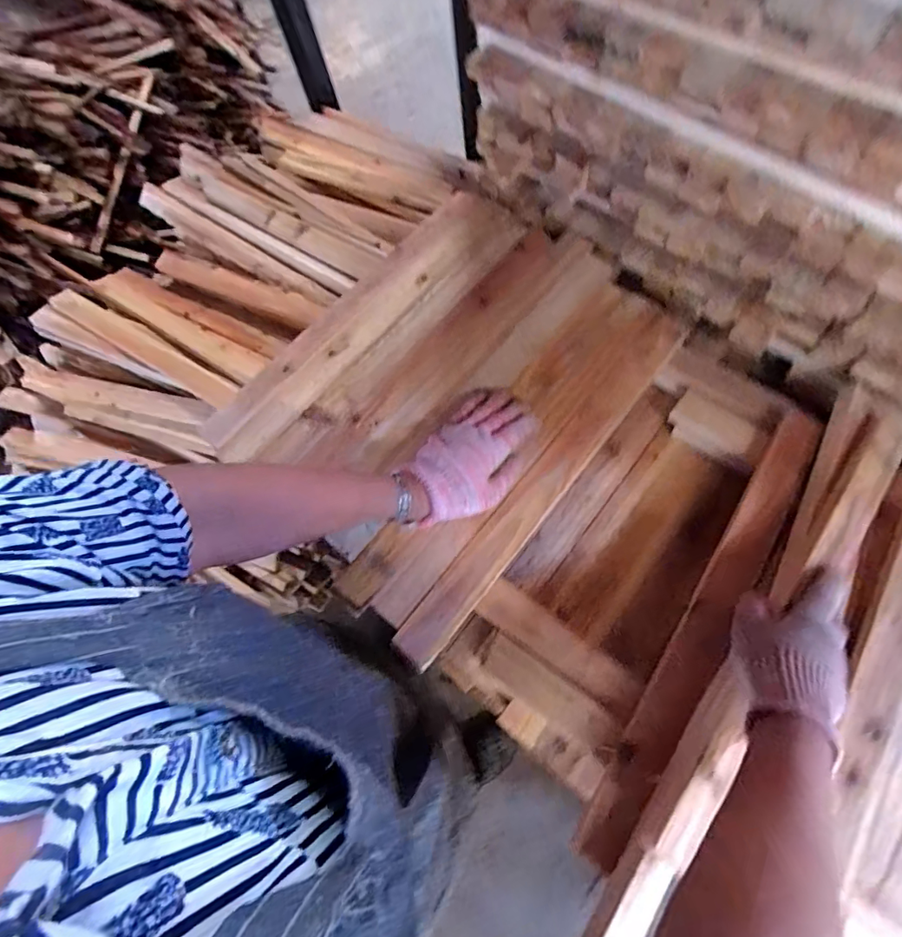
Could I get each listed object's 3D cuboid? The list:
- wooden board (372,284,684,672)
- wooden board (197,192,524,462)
[{"bbox_3d":[0.087,-0.021,0.542,0.115,0.024,0.483,35,72,17],"label":"wooden board"},{"bbox_3d":[-0.106,-0.195,0.624,0.111,0.013,0.483,39,73,18],"label":"wooden board"}]

